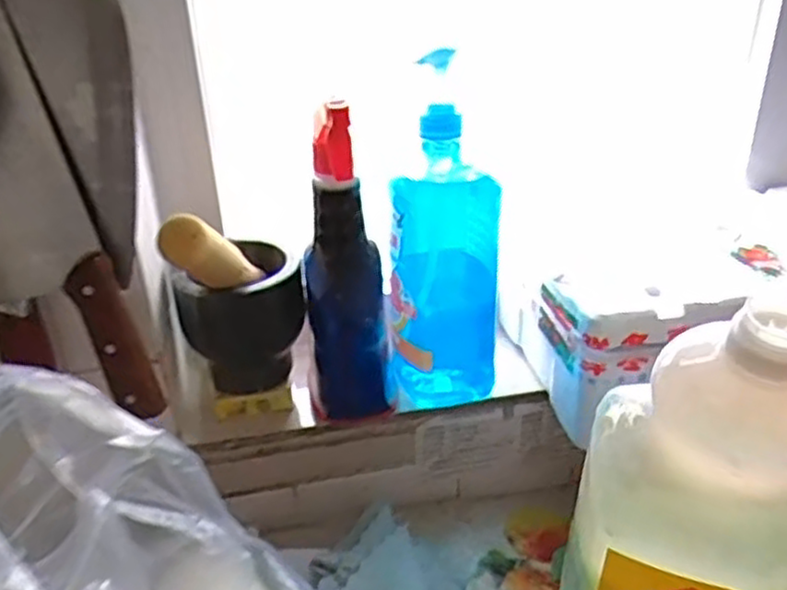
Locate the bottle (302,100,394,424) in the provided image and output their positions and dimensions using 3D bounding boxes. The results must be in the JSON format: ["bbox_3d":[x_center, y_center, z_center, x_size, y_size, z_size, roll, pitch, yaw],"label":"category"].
[{"bbox_3d":[-0.039,-0.020,0.583,0.073,0.251,0.065,-4,31,-4],"label":"bottle"}]

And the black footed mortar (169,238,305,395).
[{"bbox_3d":[-0.130,0.020,0.625,0.102,0.112,0.091,-13,32,-18],"label":"black footed mortar"}]

